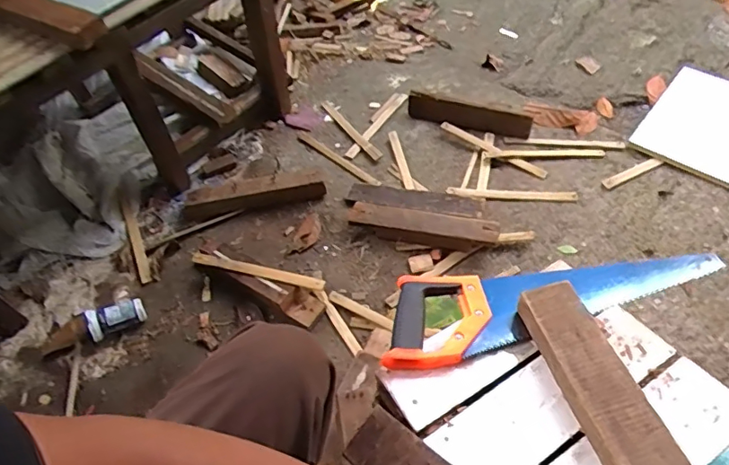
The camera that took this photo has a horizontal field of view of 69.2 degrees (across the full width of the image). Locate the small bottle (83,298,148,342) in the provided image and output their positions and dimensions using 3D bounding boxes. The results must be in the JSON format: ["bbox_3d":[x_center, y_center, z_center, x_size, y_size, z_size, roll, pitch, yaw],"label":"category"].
[{"bbox_3d":[-0.479,0.167,1.024,0.103,0.056,0.057,-22,51,-13],"label":"small bottle"}]

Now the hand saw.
[{"bbox_3d":[0.221,0.061,0.651,0.431,0.042,0.121,-17,50,-10],"label":"hand saw"}]

